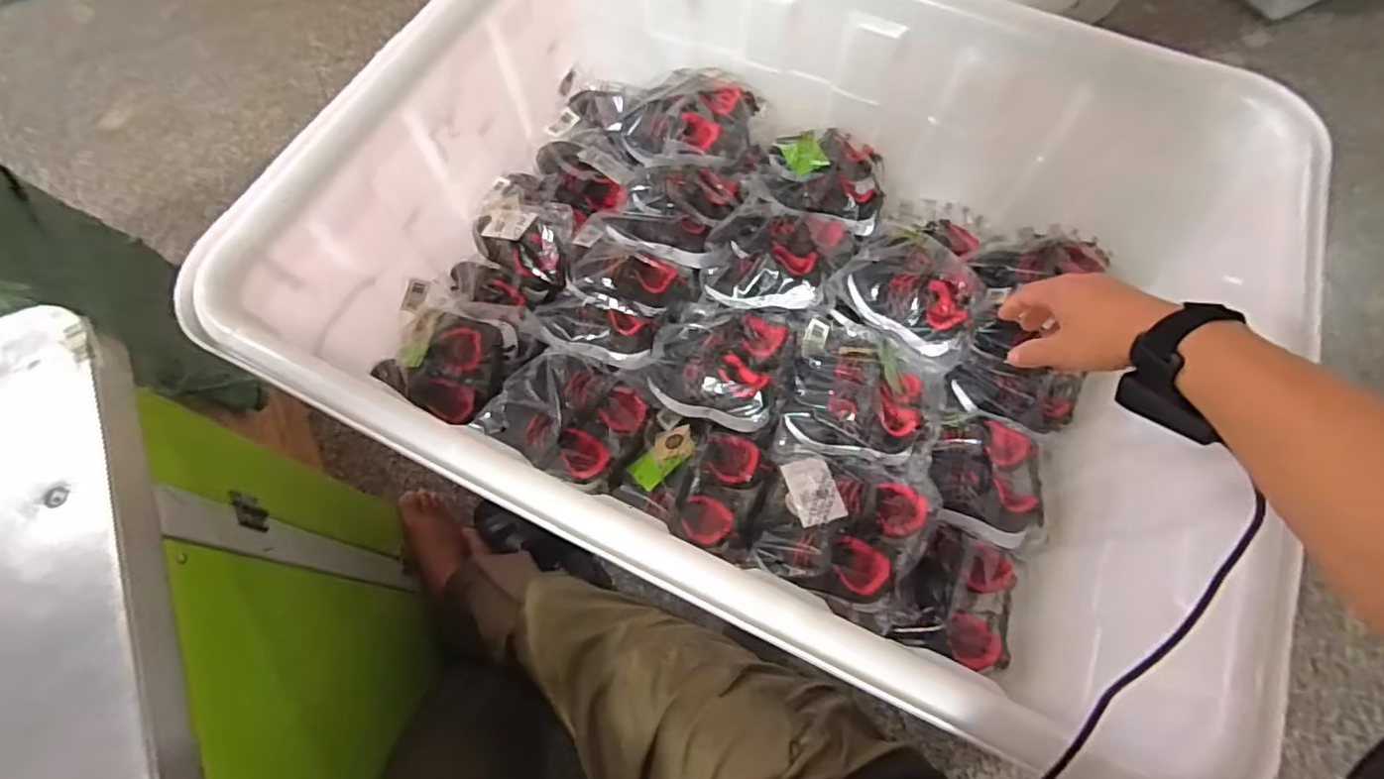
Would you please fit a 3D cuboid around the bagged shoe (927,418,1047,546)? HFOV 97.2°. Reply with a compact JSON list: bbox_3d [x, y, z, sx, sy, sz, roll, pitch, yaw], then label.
[{"bbox_3d":[0.351,0.101,0.717,0.140,0.043,0.145,21,68,8],"label":"bagged shoe"}]

